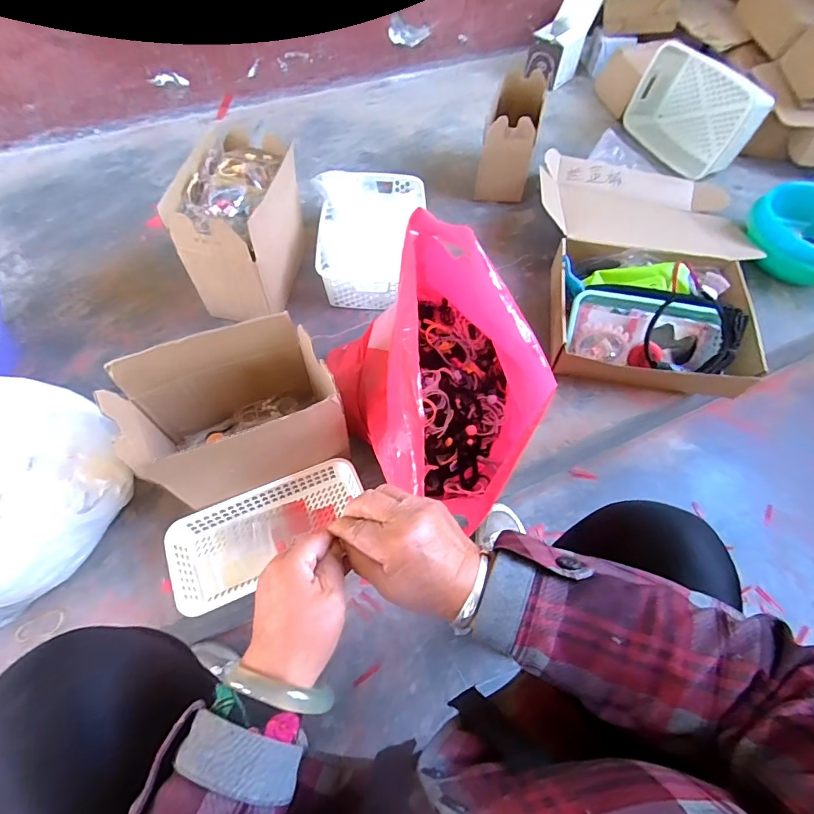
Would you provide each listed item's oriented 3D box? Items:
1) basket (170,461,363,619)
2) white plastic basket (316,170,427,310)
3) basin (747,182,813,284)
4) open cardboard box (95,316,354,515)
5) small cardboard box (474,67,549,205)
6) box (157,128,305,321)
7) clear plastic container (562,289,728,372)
[{"bbox_3d":[-0.184,0.175,0.629,0.267,0.051,0.124,-22,63,-13],"label":"basket"},{"bbox_3d":[-0.065,-0.326,0.881,0.193,0.099,0.289,-1,60,-2],"label":"white plastic basket"},{"bbox_3d":[0.828,-0.354,0.929,0.188,0.109,0.238,-28,65,-16],"label":"basin"},{"bbox_3d":[-0.218,0.017,0.591,0.240,0.186,0.147,-20,63,-12],"label":"open cardboard box"},{"bbox_3d":[0.230,-0.603,1.013,0.108,0.175,0.215,10,61,4],"label":"small cardboard box"},{"bbox_3d":[-0.280,-0.308,0.792,0.143,0.213,0.245,8,60,3],"label":"box"},{"bbox_3d":[0.405,-0.127,0.762,0.257,0.067,0.129,11,81,-1],"label":"clear plastic container"}]

